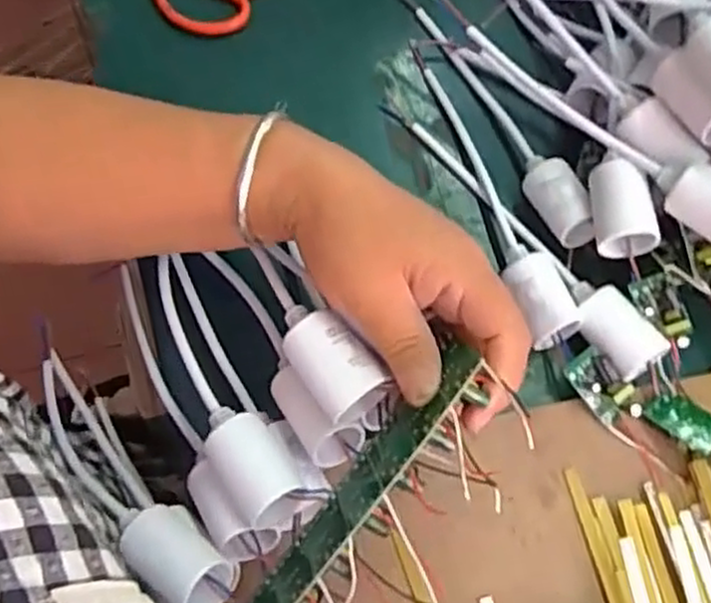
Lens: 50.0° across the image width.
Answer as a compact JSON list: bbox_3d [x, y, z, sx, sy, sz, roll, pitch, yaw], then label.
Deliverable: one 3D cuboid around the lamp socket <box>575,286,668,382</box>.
[{"bbox_3d":[0.133,0.017,0.387,0.027,0.025,0.046,-30,71,-12],"label":"lamp socket"}]

